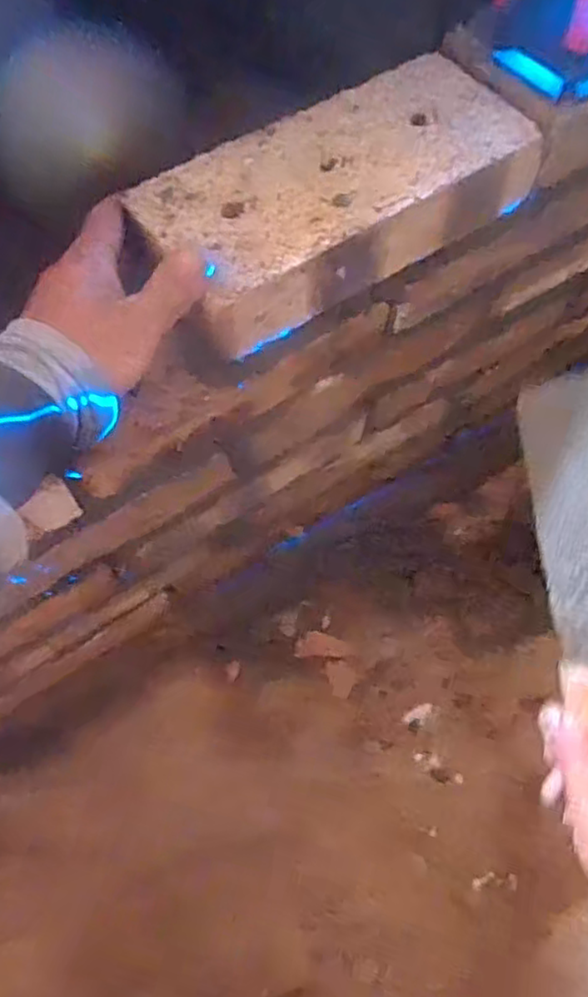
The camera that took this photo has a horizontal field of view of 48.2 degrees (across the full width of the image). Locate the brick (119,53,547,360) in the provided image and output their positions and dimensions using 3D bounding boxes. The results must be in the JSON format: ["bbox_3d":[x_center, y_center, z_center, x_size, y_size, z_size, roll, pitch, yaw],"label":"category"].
[{"bbox_3d":[0.023,-0.181,0.395,0.238,0.047,0.104,-32,70,-14],"label":"brick"}]

